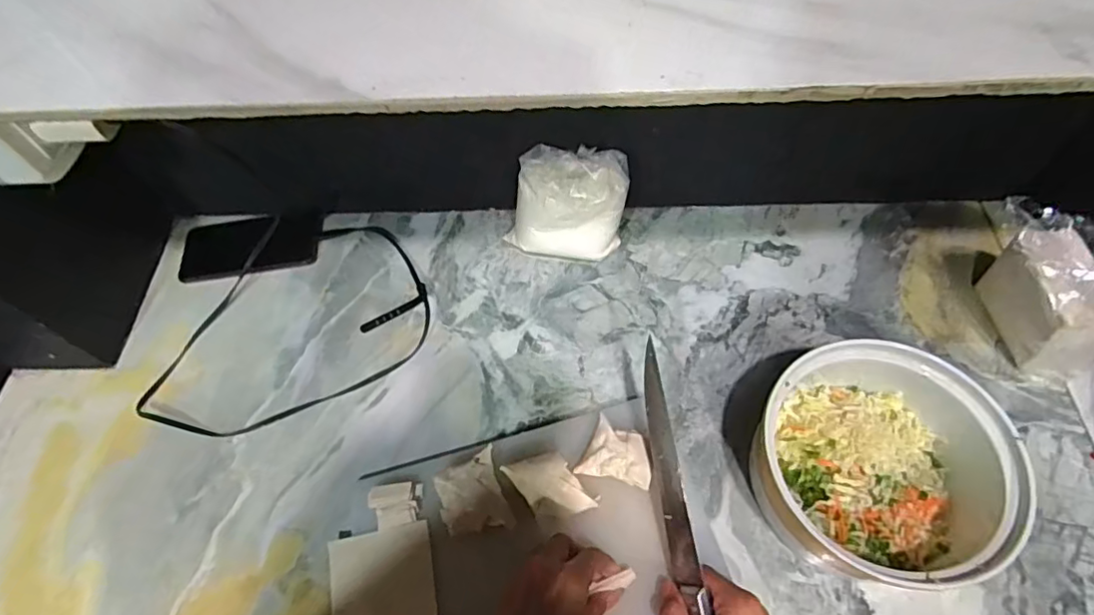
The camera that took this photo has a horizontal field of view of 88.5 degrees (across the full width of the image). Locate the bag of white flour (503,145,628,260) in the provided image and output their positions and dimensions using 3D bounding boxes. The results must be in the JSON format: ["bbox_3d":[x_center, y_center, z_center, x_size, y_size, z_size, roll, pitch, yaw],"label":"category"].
[{"bbox_3d":[0.020,-0.102,0.579,0.117,0.117,0.060,10,62,9],"label":"bag of white flour"}]

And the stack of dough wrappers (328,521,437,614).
[{"bbox_3d":[-0.133,0.238,0.460,0.084,0.011,0.103,-11,60,-2],"label":"stack of dough wrappers"}]

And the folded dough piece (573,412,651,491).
[{"bbox_3d":[0.062,0.128,0.493,0.060,0.030,0.051,11,62,10],"label":"folded dough piece"}]

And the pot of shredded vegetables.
[{"bbox_3d":[0.258,0.123,0.449,0.173,0.093,0.165,-2,61,3],"label":"pot of shredded vegetables"}]

